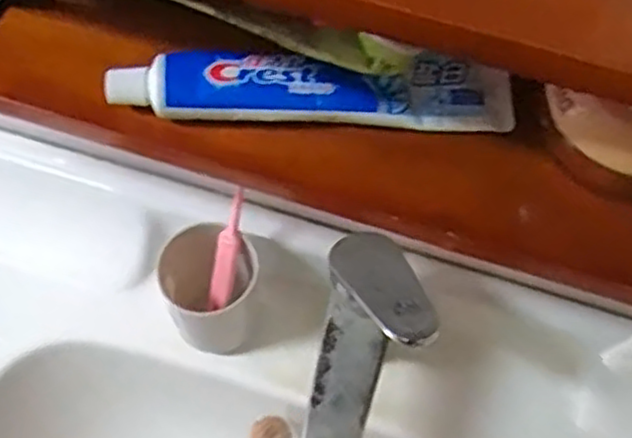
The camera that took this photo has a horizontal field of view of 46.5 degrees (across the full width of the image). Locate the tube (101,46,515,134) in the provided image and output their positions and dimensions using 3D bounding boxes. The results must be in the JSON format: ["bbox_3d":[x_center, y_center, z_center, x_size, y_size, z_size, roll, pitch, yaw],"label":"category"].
[{"bbox_3d":[-0.001,-0.057,0.327,0.178,0.026,0.034,0,60,-2],"label":"tube"}]

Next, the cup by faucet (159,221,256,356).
[{"bbox_3d":[-0.084,0.054,0.564,0.064,0.096,0.063,1,60,-1],"label":"cup by faucet"}]

